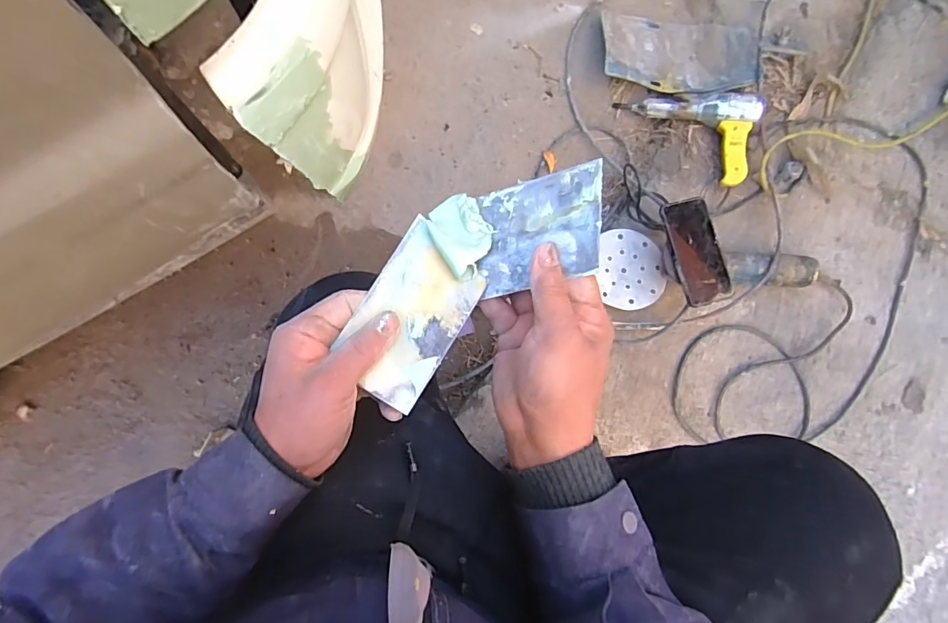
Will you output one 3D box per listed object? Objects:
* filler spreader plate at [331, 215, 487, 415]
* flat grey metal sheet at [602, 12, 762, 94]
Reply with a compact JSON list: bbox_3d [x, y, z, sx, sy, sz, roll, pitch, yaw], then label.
[{"bbox_3d":[-0.046,0.003,0.363,0.073,0.005,0.124,31,81,6],"label":"filler spreader plate"},{"bbox_3d":[0.372,-0.474,0.887,0.284,0.043,0.144,5,84,-2],"label":"flat grey metal sheet"}]

